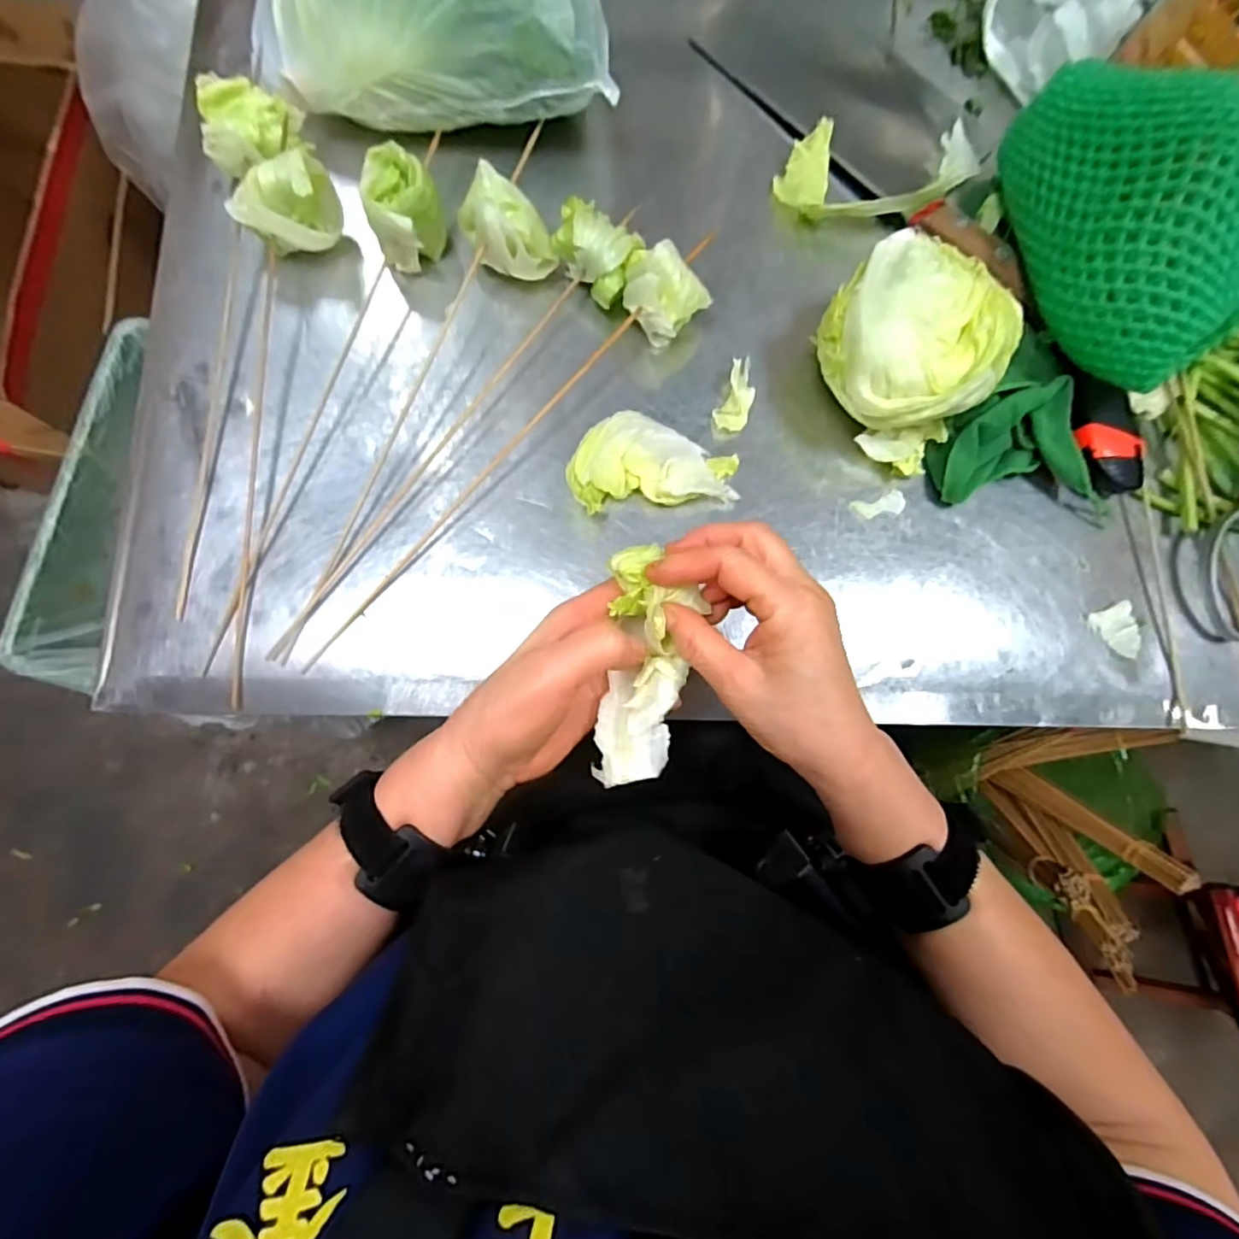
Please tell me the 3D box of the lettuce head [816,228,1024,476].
[{"bbox_3d":[0.188,-0.177,0.391,0.111,0.080,0.114,1,81,-4],"label":"lettuce head"}]

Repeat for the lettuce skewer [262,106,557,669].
[{"bbox_3d":[-0.127,-0.147,0.384,0.057,0.053,0.375,25,80,1],"label":"lettuce skewer"}]

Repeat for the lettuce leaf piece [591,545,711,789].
[{"bbox_3d":[0.015,0.023,0.298,0.046,0.026,0.115,6,90,-3],"label":"lettuce leaf piece"}]

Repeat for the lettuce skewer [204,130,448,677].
[{"bbox_3d":[-0.192,-0.148,0.378,0.049,0.058,0.369,21,80,0],"label":"lettuce skewer"}]

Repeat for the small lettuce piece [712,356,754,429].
[{"bbox_3d":[0.083,-0.158,0.417,0.024,0.007,0.049,14,96,-1],"label":"small lettuce piece"}]

